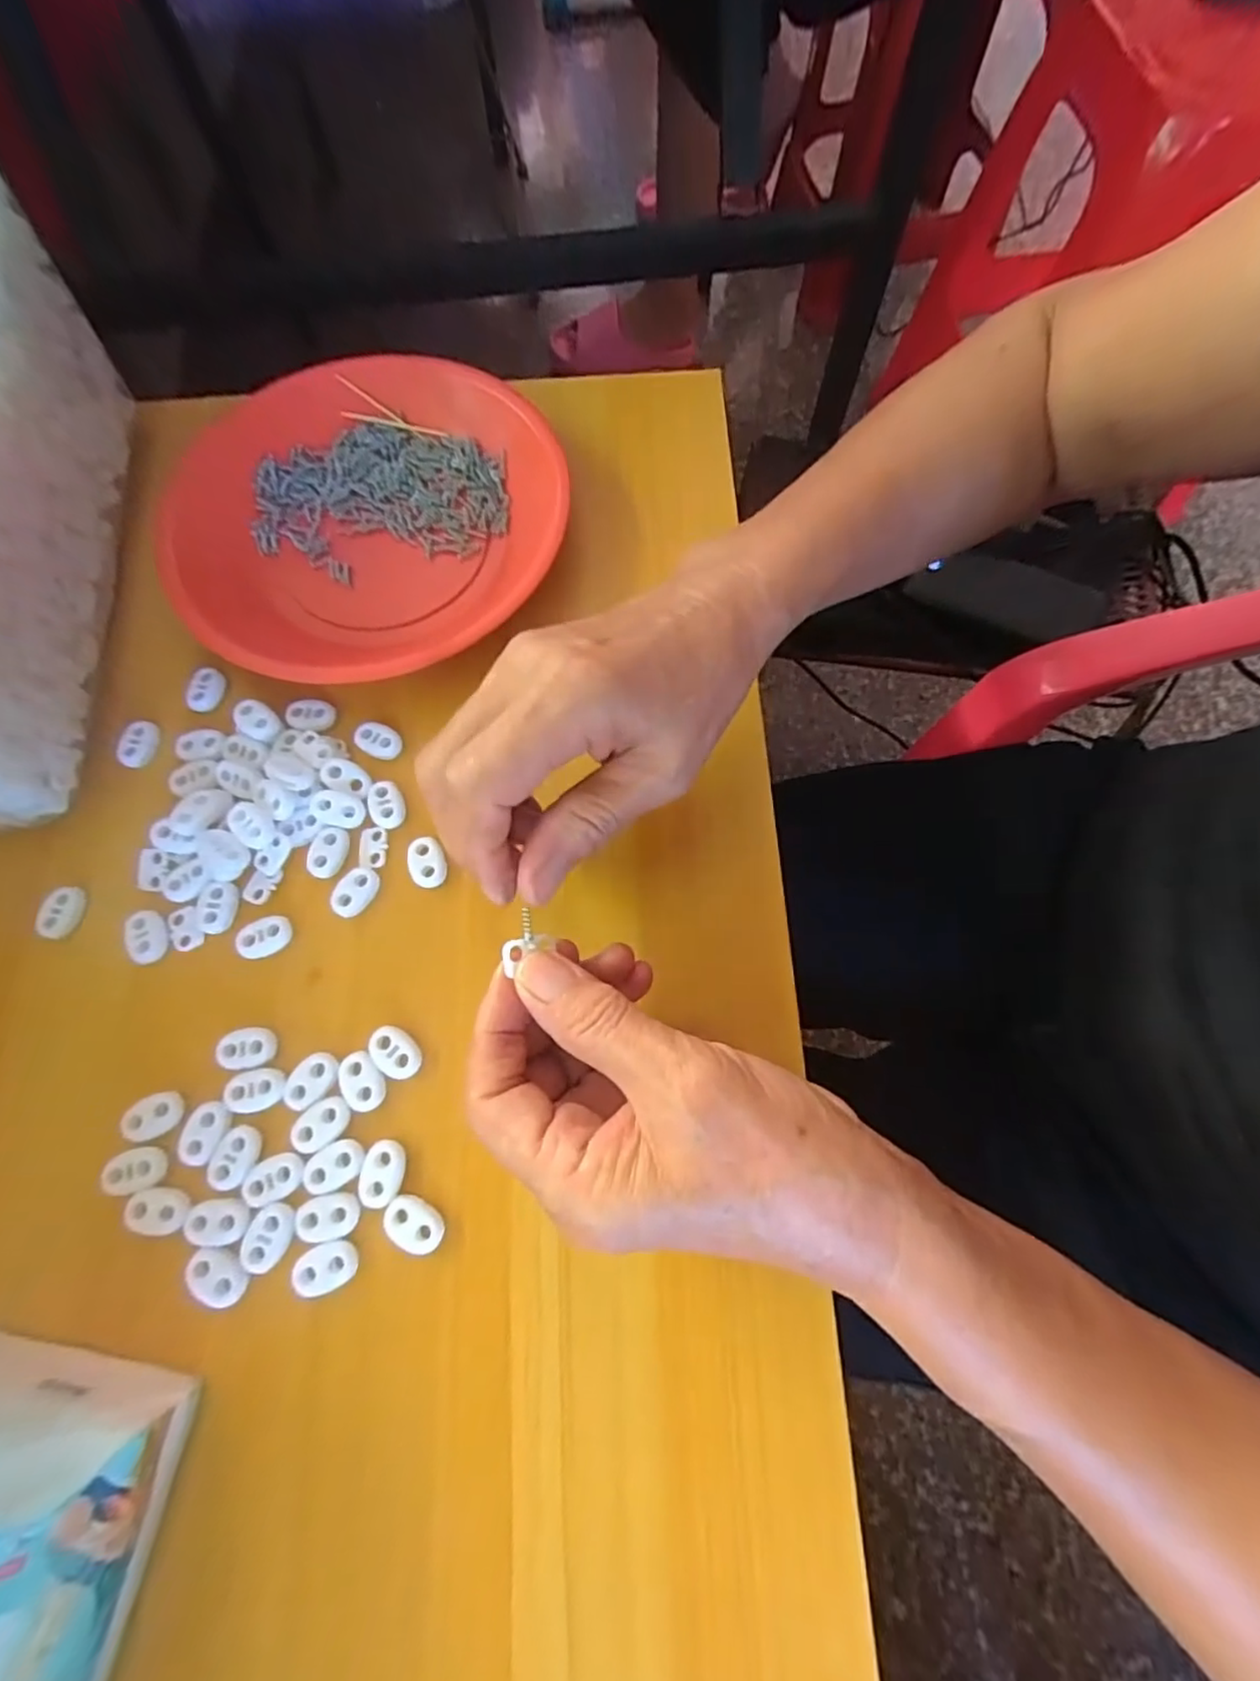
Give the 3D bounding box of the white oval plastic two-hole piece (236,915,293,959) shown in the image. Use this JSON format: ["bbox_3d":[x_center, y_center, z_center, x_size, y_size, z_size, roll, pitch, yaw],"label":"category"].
[{"bbox_3d":[-0.153,0.040,0.270,0.021,0.006,0.015,-23,73,-6],"label":"white oval plastic two-hole piece"}]

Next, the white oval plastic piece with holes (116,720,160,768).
[{"bbox_3d":[-0.228,-0.045,0.298,0.016,0.004,0.022,11,72,5],"label":"white oval plastic piece with holes"}]

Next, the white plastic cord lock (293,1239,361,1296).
[{"bbox_3d":[-0.109,0.152,0.228,0.023,0.004,0.014,-22,73,-6],"label":"white plastic cord lock"}]

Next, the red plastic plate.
[{"bbox_3d":[-0.135,-0.164,0.322,0.185,0.024,0.192,0,72,1],"label":"red plastic plate"}]

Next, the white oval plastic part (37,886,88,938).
[{"bbox_3d":[-0.244,0.031,0.275,0.012,0.008,0.022,14,72,6],"label":"white oval plastic part"}]

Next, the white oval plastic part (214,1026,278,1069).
[{"bbox_3d":[-0.152,0.083,0.255,0.021,0.006,0.015,-16,72,-4],"label":"white oval plastic part"}]

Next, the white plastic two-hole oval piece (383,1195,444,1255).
[{"bbox_3d":[-0.079,0.140,0.235,0.022,0.005,0.015,26,74,9],"label":"white plastic two-hole oval piece"}]

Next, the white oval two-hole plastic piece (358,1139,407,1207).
[{"bbox_3d":[-0.093,0.124,0.239,0.016,0.004,0.022,4,72,2],"label":"white oval two-hole plastic piece"}]

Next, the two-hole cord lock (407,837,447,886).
[{"bbox_3d":[-0.088,0.009,0.278,0.017,0.005,0.022,-17,72,-4],"label":"two-hole cord lock"}]

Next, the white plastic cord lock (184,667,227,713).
[{"bbox_3d":[-0.202,-0.072,0.306,0.016,0.004,0.022,7,72,3],"label":"white plastic cord lock"}]

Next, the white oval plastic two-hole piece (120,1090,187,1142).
[{"bbox_3d":[-0.184,0.106,0.248,0.021,0.005,0.015,-27,73,-8],"label":"white oval plastic two-hole piece"}]

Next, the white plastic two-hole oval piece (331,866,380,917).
[{"bbox_3d":[-0.117,0.022,0.275,0.014,0.005,0.023,34,75,11],"label":"white plastic two-hole oval piece"}]

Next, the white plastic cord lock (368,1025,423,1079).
[{"bbox_3d":[-0.093,0.084,0.255,0.023,0.006,0.015,35,76,12],"label":"white plastic cord lock"}]

